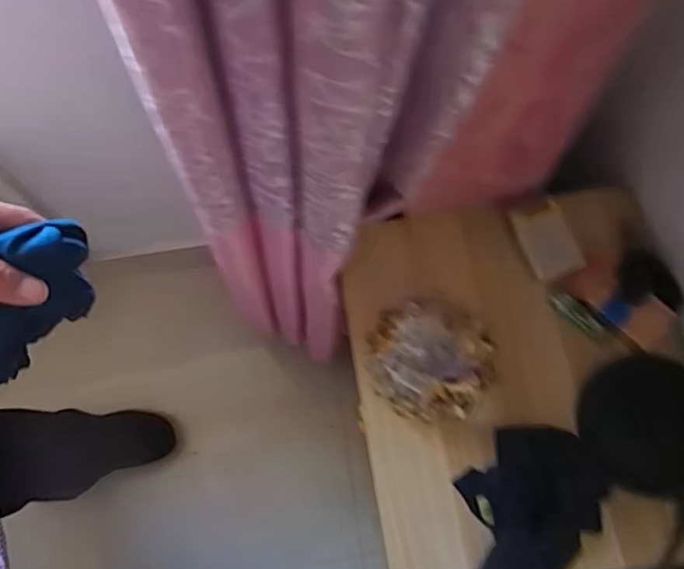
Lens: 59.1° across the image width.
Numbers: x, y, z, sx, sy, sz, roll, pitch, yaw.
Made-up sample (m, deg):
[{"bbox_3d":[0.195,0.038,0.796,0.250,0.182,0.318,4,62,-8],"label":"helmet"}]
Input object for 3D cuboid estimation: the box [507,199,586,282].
[{"bbox_3d":[0.227,-0.047,0.669,0.056,0.011,0.085,-21,72,-6],"label":"box"}]

